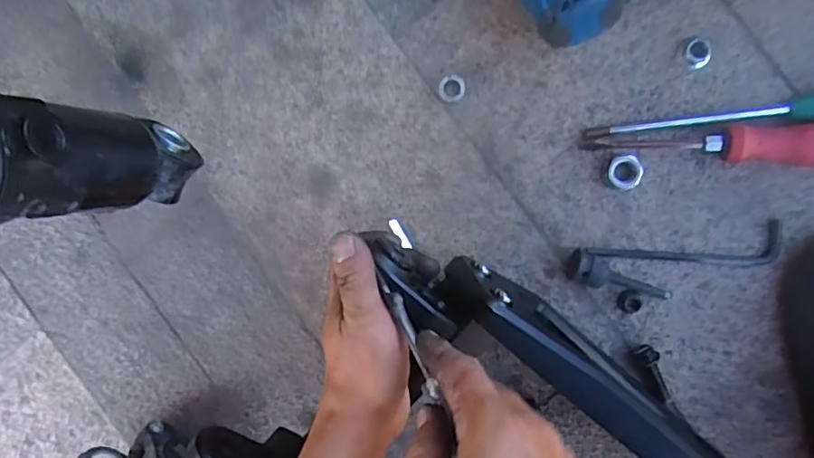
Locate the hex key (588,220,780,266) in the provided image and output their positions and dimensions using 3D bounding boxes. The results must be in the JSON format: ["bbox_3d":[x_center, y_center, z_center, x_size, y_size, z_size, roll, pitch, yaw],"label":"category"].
[{"bbox_3d":[0.208,0.018,0.435,0.135,0.010,0.030,-7,94,9],"label":"hex key"}]

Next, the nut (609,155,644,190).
[{"bbox_3d":[0.164,-0.042,0.431,0.025,0.013,0.026,1,95,8],"label":"nut"}]

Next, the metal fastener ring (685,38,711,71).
[{"bbox_3d":[0.213,-0.129,0.422,0.018,0.013,0.021,-33,90,9],"label":"metal fastener ring"}]

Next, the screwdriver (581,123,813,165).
[{"bbox_3d":[0.239,-0.060,0.408,0.206,0.035,0.027,2,95,8],"label":"screwdriver"}]

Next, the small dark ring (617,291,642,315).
[{"bbox_3d":[0.172,0.056,0.445,0.017,0.007,0.018,1,95,8],"label":"small dark ring"}]

